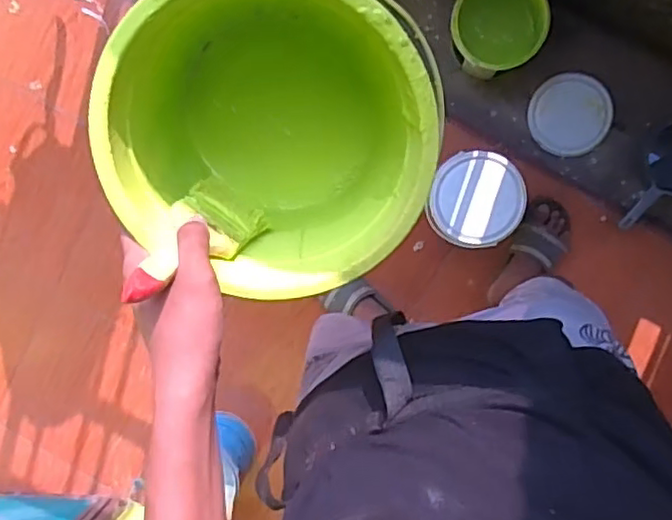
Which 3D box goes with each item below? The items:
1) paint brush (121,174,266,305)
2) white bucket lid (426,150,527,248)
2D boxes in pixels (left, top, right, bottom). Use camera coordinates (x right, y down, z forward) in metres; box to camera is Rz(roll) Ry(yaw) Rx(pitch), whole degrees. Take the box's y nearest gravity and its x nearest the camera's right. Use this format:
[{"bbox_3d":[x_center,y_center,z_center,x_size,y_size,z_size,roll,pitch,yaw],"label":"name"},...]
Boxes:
[{"bbox_3d":[-0.103,-0.014,0.457,0.058,0.178,0.024,25,116,3],"label":"paint brush"},{"bbox_3d":[0.279,-0.120,1.259,0.179,0.027,0.183,1,99,7],"label":"white bucket lid"}]

